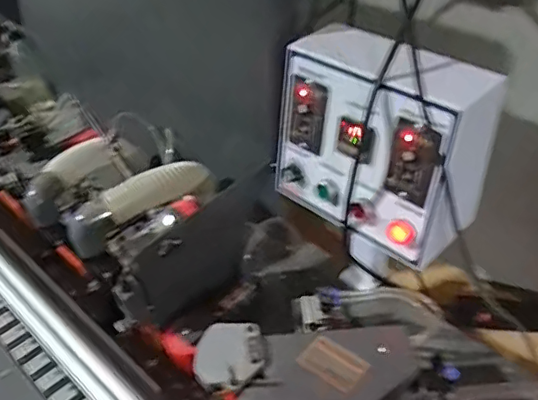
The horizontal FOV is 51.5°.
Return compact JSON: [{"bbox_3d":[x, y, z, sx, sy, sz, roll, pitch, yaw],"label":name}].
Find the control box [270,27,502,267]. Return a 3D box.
[{"bbox_3d":[0.131,-0.075,0.708,0.127,0.232,0.255,-34,47,-31],"label":"control box"}]

